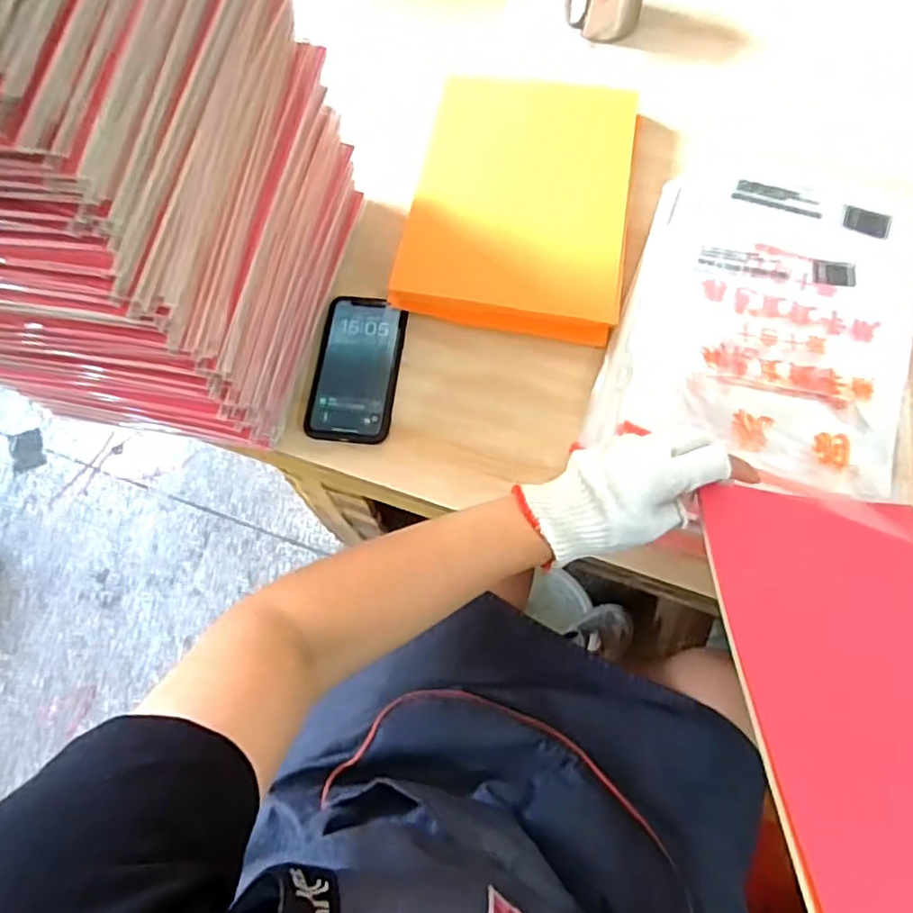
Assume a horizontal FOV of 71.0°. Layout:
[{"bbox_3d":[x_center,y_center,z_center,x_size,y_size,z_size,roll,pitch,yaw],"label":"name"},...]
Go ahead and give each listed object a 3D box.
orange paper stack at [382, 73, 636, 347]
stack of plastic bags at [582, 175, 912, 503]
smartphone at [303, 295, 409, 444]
[{"bbox_3d":[0.069,-0.265,0.654,0.213,0.037,0.286,10,69,6],"label":"orange paper stack"},{"bbox_3d":[0.297,-0.133,0.596,0.259,0.034,0.319,19,71,9],"label":"stack of plastic bags"},{"bbox_3d":[-0.093,-0.086,0.597,0.077,0.010,0.149,6,69,4],"label":"smartphone"}]

